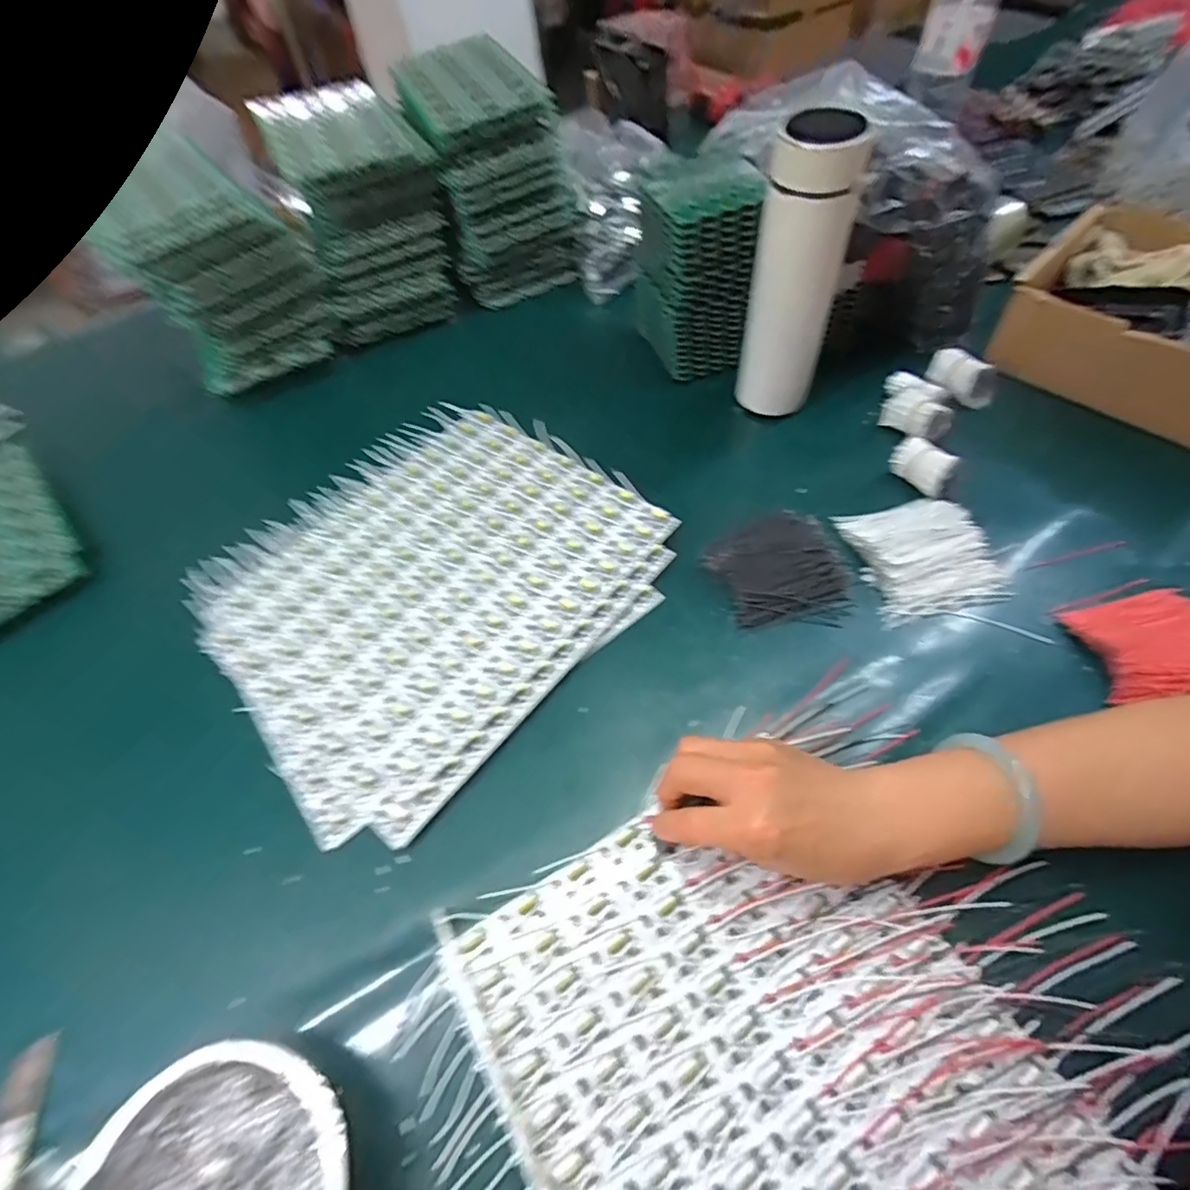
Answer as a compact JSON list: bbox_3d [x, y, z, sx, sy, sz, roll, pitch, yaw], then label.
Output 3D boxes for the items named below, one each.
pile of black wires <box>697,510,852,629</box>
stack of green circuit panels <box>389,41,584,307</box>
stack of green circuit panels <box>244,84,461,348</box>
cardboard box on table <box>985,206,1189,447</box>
[{"bbox_3d":[0.147,-0.019,0.464,0.098,0.014,0.095,-20,57,-8],"label":"pile of black wires"},{"bbox_3d":[-0.117,-0.489,0.697,0.149,0.185,0.186,-19,57,-8],"label":"stack of green circuit panels"},{"bbox_3d":[-0.264,-0.427,0.666,0.145,0.174,0.198,-29,58,-13],"label":"stack of green circuit panels"},{"bbox_3d":[0.499,-0.244,0.521,0.172,0.091,0.217,-41,62,-20],"label":"cardboard box on table"}]

